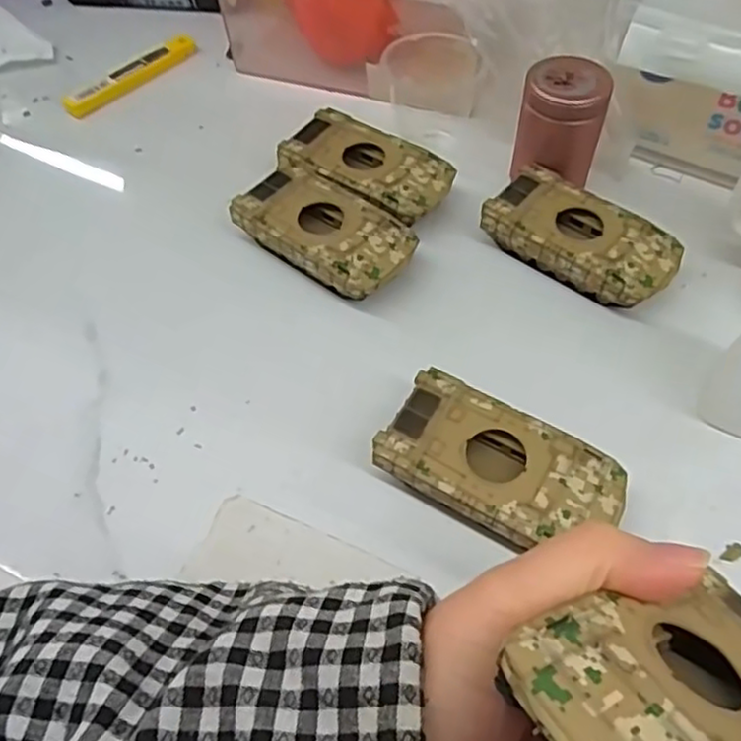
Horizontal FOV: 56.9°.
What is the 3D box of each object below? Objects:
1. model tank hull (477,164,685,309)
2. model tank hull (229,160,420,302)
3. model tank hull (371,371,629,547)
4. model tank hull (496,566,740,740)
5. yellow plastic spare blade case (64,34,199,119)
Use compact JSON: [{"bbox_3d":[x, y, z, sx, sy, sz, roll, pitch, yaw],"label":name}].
[{"bbox_3d":[0.109,-0.067,0.360,0.095,0.027,0.049,34,60,21],"label":"model tank hull"},{"bbox_3d":[-0.024,-0.072,0.366,0.094,0.022,0.051,31,60,20],"label":"model tank hull"},{"bbox_3d":[0.053,0.043,0.285,0.094,0.024,0.051,28,58,17],"label":"model tank hull"},{"bbox_3d":[0.073,0.071,0.156,0.096,0.015,0.045,2,47,-40],"label":"model tank hull"},{"bbox_3d":[-0.161,-0.203,0.468,0.019,0.009,0.104,34,61,21],"label":"yellow plastic spare blade case"}]

